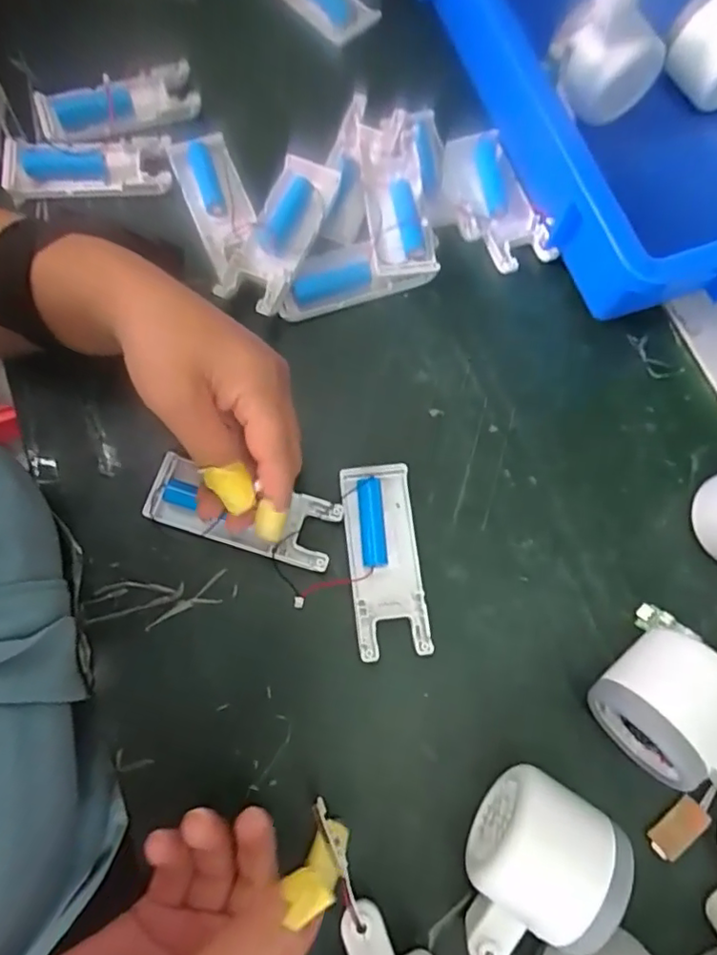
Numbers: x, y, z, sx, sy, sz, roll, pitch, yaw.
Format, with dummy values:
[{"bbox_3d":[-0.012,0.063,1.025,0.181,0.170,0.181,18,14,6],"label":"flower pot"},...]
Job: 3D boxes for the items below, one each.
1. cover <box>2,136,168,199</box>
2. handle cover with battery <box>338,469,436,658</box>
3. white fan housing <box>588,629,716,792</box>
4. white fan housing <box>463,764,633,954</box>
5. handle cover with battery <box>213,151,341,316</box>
[{"bbox_3d":[-0.180,-0.206,0.388,0.106,0.016,0.041,-2,75,-3],"label":"cover"},{"bbox_3d":[0.014,0.046,0.324,0.040,0.020,0.104,-6,75,-4],"label":"handle cover with battery"},{"bbox_3d":[0.161,0.123,0.288,0.054,0.052,0.084,-35,79,-11],"label":"white fan housing"},{"bbox_3d":[0.080,0.184,0.269,0.062,0.052,0.081,35,76,7],"label":"white fan housing"},{"bbox_3d":[-0.050,-0.152,0.361,0.039,0.017,0.101,24,75,5],"label":"handle cover with battery"}]

